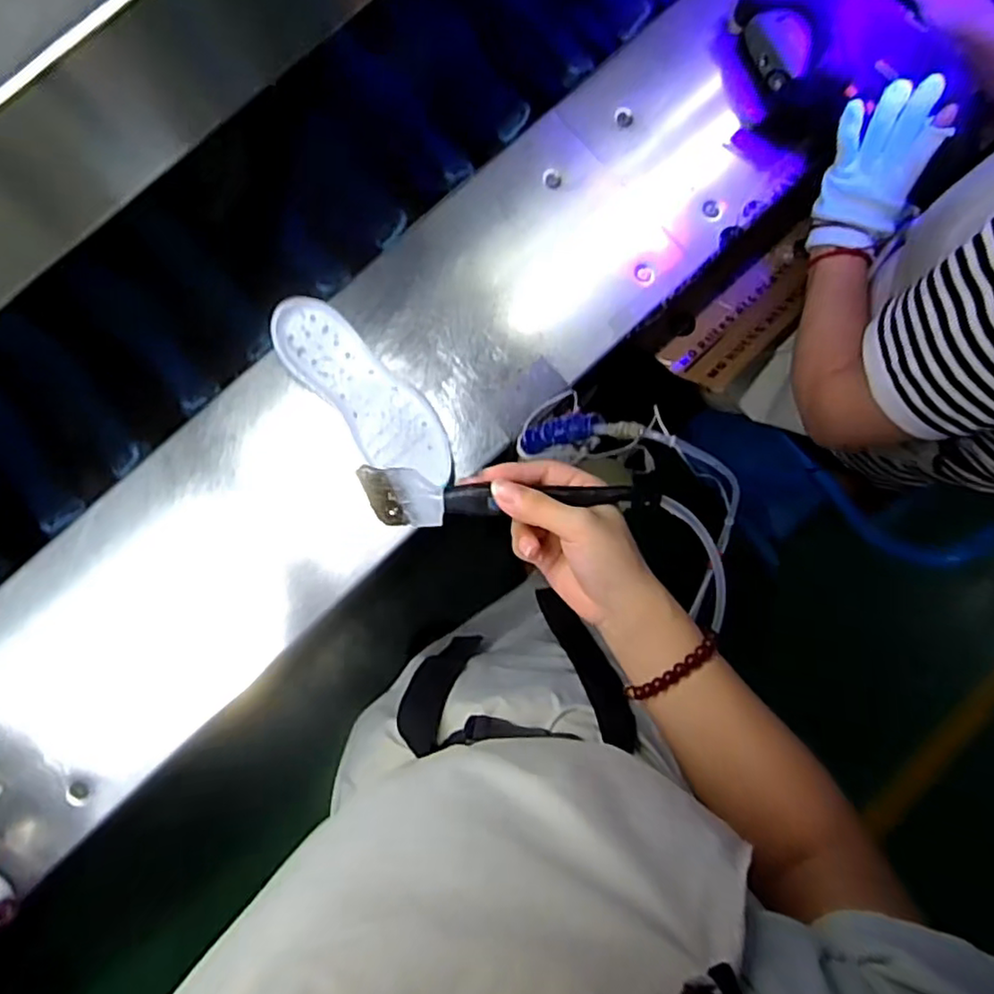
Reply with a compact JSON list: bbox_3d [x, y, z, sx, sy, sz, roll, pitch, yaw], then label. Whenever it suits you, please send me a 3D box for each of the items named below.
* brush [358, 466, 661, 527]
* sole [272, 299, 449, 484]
[{"bbox_3d":[0.007,0.002,0.395,0.173,0.015,0.032,2,86,2],"label":"brush"},{"bbox_3d":[-0.133,-0.101,0.678,0.087,0.043,0.230,-42,89,-4],"label":"sole"}]

